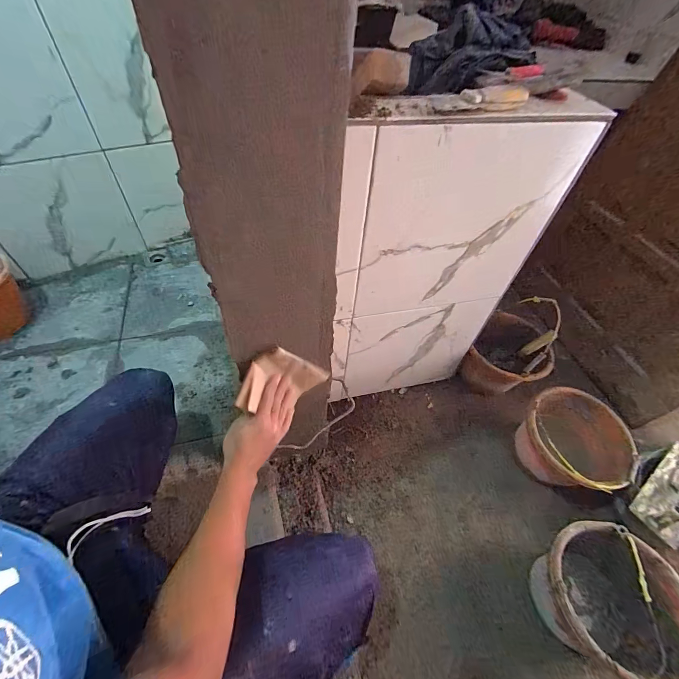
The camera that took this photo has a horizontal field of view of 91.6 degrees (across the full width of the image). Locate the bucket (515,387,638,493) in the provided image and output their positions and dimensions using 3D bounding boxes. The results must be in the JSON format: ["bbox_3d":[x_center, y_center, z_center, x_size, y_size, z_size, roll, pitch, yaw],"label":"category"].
[{"bbox_3d":[0.665,0.300,0.966,0.288,0.178,0.271,-30,60,-25],"label":"bucket"}]

